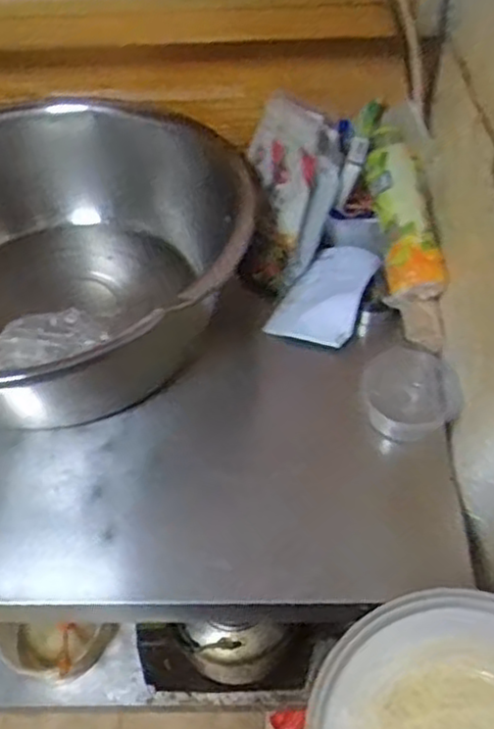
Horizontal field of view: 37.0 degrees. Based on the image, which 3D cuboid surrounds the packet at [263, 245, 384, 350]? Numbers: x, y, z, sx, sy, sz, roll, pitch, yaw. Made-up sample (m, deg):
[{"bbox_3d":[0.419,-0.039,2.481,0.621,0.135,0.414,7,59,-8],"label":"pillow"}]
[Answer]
[{"bbox_3d":[0.099,-0.090,0.938,0.100,0.039,0.155,17,53,16],"label":"packet"}]

